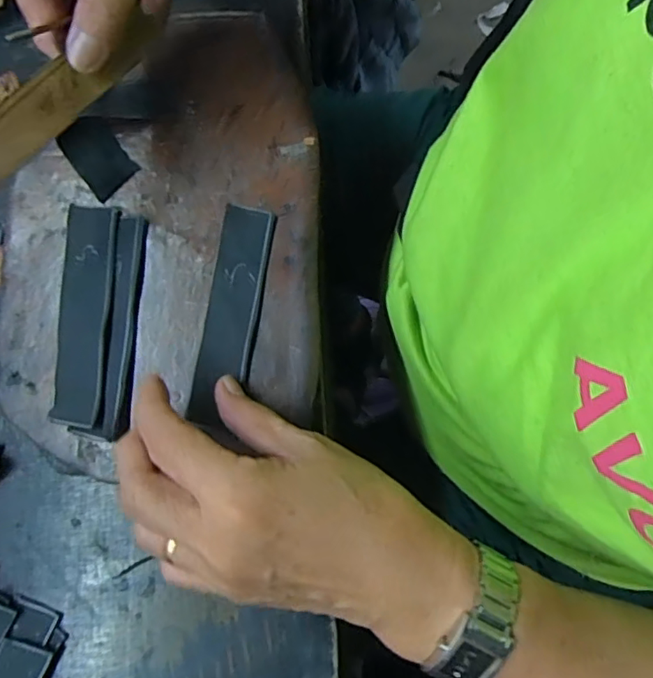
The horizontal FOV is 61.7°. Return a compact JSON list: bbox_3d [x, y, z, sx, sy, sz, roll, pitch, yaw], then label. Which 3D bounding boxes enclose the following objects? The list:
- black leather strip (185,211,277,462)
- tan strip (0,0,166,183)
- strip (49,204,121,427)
[{"bbox_3d":[-0.049,-0.010,0.282,0.032,0.007,0.124,3,77,5],"label":"black leather strip"},{"bbox_3d":[-0.124,-0.117,0.258,0.125,0.006,0.022,-53,124,-18],"label":"tan strip"},{"bbox_3d":[-0.129,-0.016,0.290,0.028,0.004,0.119,0,78,3],"label":"strip"}]

